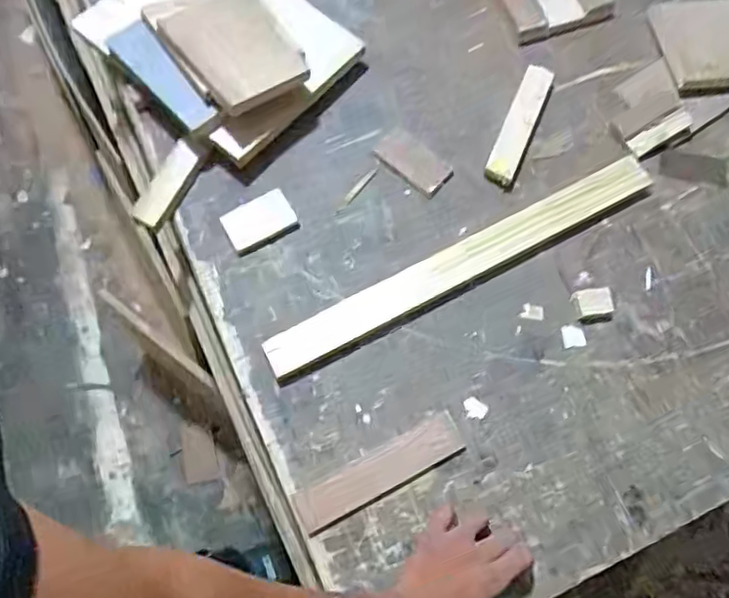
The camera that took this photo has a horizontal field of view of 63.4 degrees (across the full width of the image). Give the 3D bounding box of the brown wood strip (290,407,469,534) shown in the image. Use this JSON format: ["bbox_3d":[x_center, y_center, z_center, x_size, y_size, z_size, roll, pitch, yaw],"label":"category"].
[{"bbox_3d":[0.016,0.172,0.587,0.175,0.004,0.039,-27,74,-8],"label":"brown wood strip"}]

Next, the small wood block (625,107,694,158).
[{"bbox_3d":[0.341,-0.192,0.681,0.076,0.010,0.024,-29,75,-9],"label":"small wood block"}]

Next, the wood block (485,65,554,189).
[{"bbox_3d":[0.182,-0.204,0.693,0.032,0.020,0.154,23,74,7],"label":"wood block"}]

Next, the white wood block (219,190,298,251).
[{"bbox_3d":[-0.119,-0.089,0.662,0.076,0.014,0.044,-27,74,-9],"label":"white wood block"}]

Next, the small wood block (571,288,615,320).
[{"bbox_3d":[0.245,0.004,0.633,0.044,0.009,0.028,-11,73,-4],"label":"small wood block"}]

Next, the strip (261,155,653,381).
[{"bbox_3d":[0.110,-0.038,0.647,0.466,0.012,0.042,-27,74,-8],"label":"strip"}]

